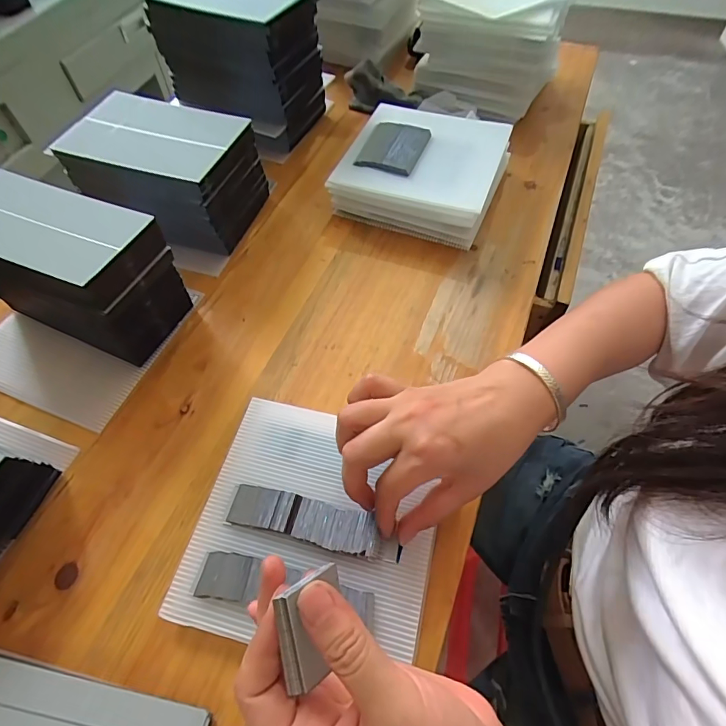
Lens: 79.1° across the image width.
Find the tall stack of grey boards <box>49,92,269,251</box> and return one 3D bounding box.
[{"bbox_3d":[-0.202,-0.193,0.460,0.170,0.096,0.116,16,58,10],"label":"tall stack of grey boards"}]

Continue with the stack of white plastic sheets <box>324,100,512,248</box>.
[{"bbox_3d":[0.068,-0.213,0.494,0.164,0.061,0.159,19,59,12],"label":"stack of white plastic sheets"}]

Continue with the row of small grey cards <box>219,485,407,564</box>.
[{"bbox_3d":[-0.035,0.110,0.303,0.122,0.007,0.028,13,58,10],"label":"row of small grey cards"}]

